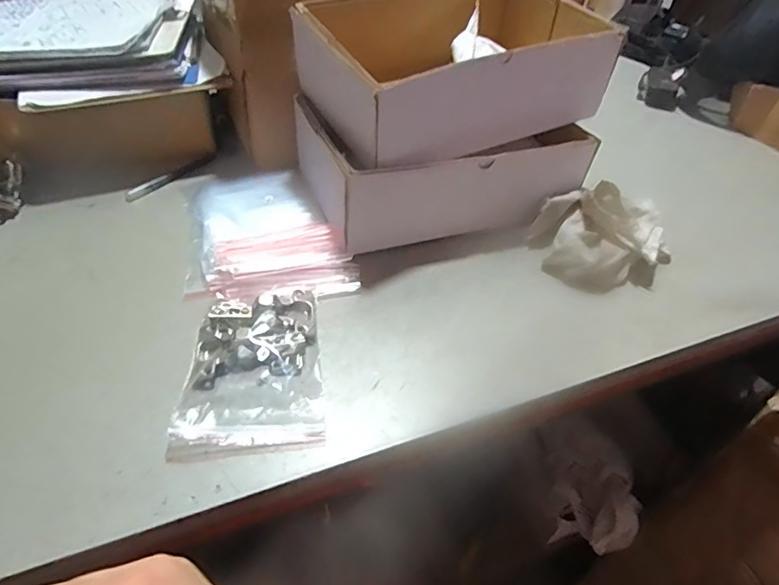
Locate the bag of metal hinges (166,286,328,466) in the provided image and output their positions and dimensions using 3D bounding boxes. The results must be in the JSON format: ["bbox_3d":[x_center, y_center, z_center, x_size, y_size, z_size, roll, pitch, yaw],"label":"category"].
[{"bbox_3d":[-0.118,0.058,0.431,0.112,0.026,0.155,-4,46,-9],"label":"bag of metal hinges"}]

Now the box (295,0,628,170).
[{"bbox_3d":[0.080,-0.259,0.571,0.313,0.099,0.197,-19,50,-22],"label":"box"}]

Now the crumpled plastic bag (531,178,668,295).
[{"bbox_3d":[0.242,-0.062,0.566,0.155,0.068,0.108,-5,46,-10],"label":"crumpled plastic bag"}]

